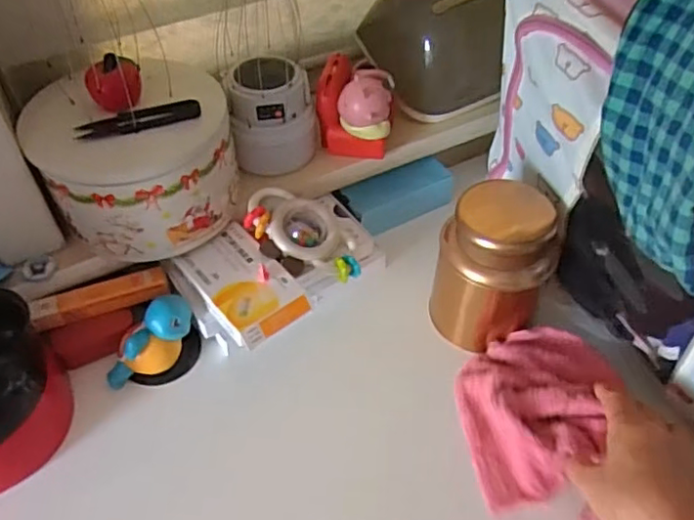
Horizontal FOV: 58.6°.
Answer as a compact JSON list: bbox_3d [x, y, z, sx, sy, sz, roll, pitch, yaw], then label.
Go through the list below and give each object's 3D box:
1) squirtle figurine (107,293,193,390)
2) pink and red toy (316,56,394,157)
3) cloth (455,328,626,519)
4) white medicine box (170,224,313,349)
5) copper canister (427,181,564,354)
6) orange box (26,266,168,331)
[{"bbox_3d":[-0.172,0.075,0.540,0.041,0.040,0.096,35,85,27],"label":"squirtle figurine"},{"bbox_3d":[0.010,-0.154,0.628,0.076,0.083,0.067,14,50,12],"label":"pink and red toy"},{"bbox_3d":[0.168,0.155,0.489,0.131,0.032,0.227,-2,49,-2],"label":"cloth"},{"bbox_3d":[-0.092,0.020,0.551,0.073,0.018,0.116,-32,56,-25],"label":"white medicine box"},{"bbox_3d":[0.131,0.007,0.556,0.097,0.141,0.080,17,51,14],"label":"copper canister"},{"bbox_3d":[-0.220,0.034,0.555,0.114,0.019,0.029,-18,51,-15],"label":"orange box"}]

